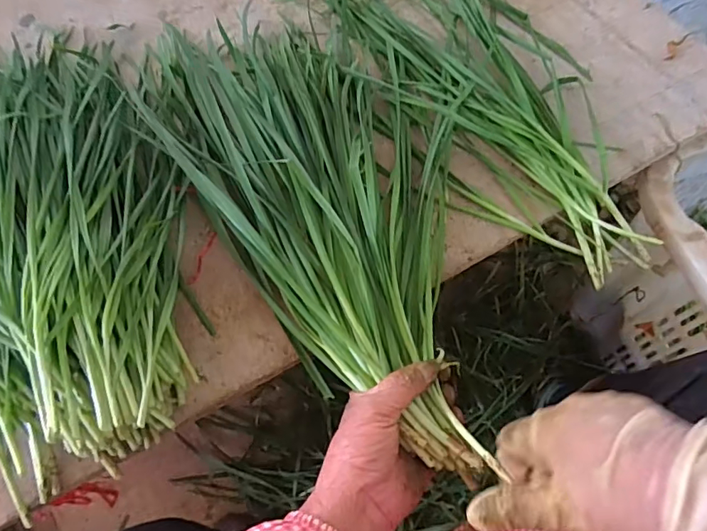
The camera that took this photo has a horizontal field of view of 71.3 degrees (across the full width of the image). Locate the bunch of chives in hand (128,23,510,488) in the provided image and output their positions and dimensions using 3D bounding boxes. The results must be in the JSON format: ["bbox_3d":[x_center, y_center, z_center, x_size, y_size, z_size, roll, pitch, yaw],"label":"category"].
[{"bbox_3d":[-0.020,-0.071,0.411,0.224,0.064,0.473,-25,62,-9],"label":"bunch of chives in hand"}]

